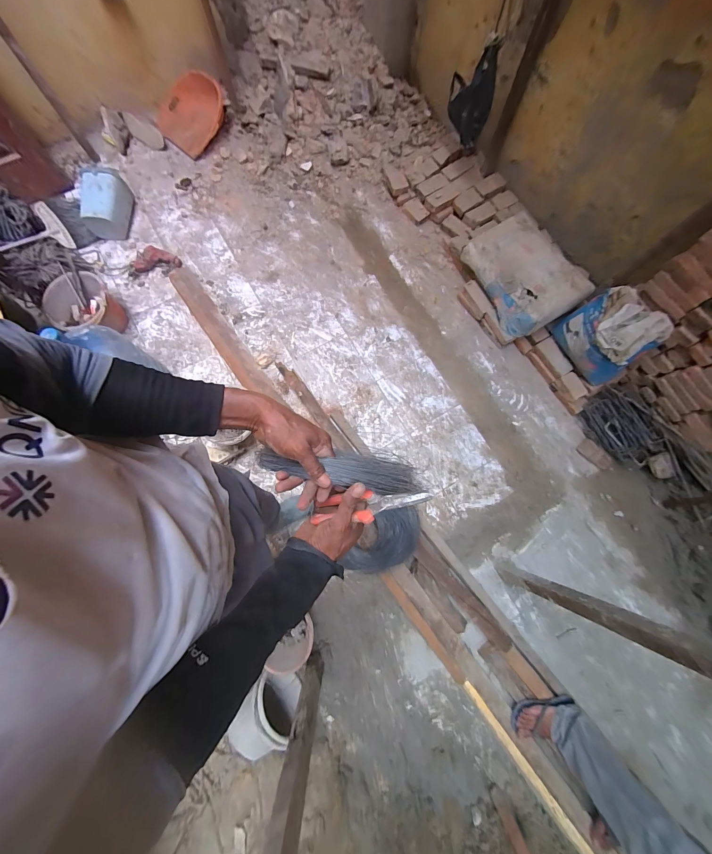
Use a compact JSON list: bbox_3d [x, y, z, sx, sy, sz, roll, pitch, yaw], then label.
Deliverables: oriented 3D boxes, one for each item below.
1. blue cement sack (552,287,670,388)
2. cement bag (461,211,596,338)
[{"bbox_3d":[1.031,-0.370,1.285,0.194,0.287,0.334,-29,79,-8],"label":"blue cement sack"},{"bbox_3d":[0.770,-0.713,1.431,0.368,0.151,0.525,-31,80,-8],"label":"cement bag"}]

